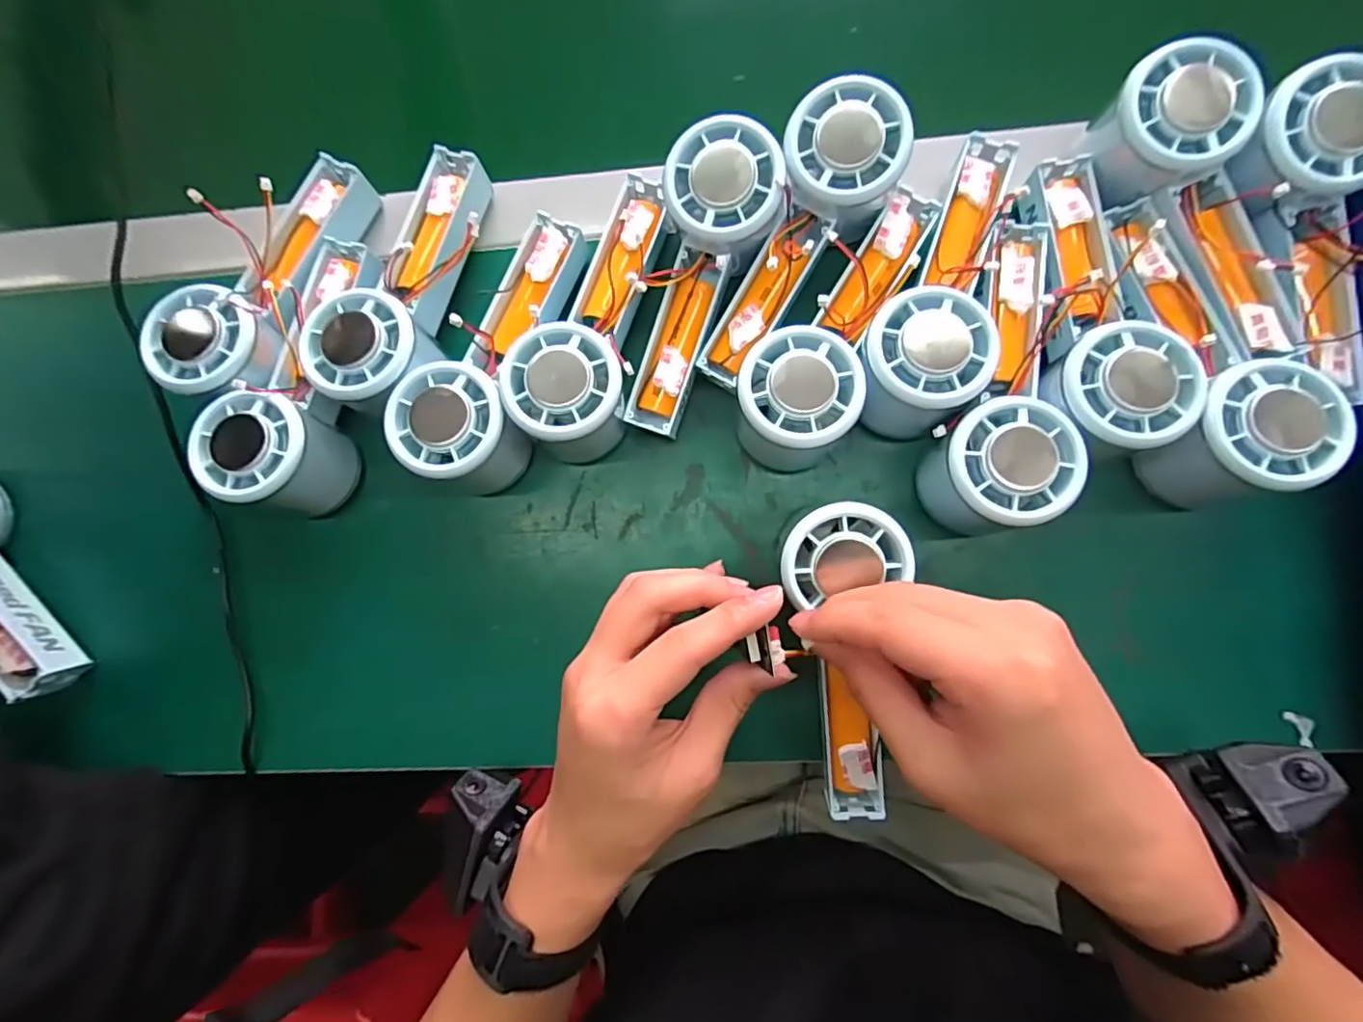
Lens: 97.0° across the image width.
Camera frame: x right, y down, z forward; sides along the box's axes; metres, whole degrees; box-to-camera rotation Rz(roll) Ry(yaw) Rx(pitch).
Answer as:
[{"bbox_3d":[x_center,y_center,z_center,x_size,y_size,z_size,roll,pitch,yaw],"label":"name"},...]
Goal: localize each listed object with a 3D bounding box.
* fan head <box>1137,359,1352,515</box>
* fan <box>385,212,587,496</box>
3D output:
[{"bbox_3d":[0.255,-0.033,0.281,0.059,0.059,0.060,-17,84,3],"label":"fan head"},{"bbox_3d":[-0.094,-0.084,0.316,0.057,0.057,0.147,19,87,7],"label":"fan"}]

